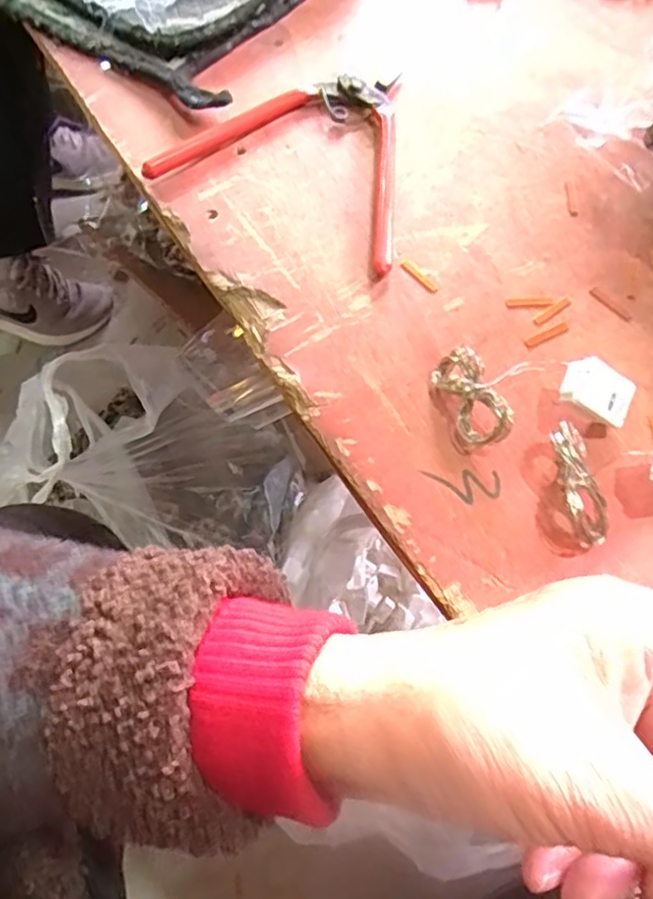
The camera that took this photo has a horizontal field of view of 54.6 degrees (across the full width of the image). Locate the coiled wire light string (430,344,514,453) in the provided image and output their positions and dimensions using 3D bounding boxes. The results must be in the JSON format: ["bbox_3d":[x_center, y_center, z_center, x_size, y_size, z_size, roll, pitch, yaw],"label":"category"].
[{"bbox_3d":[0.058,-0.021,0.257,0.017,0.017,0.041,-20,66,-11],"label":"coiled wire light string"}]

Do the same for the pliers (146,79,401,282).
[{"bbox_3d":[-0.005,-0.161,0.330,0.131,0.009,0.128,23,66,10],"label":"pliers"}]

